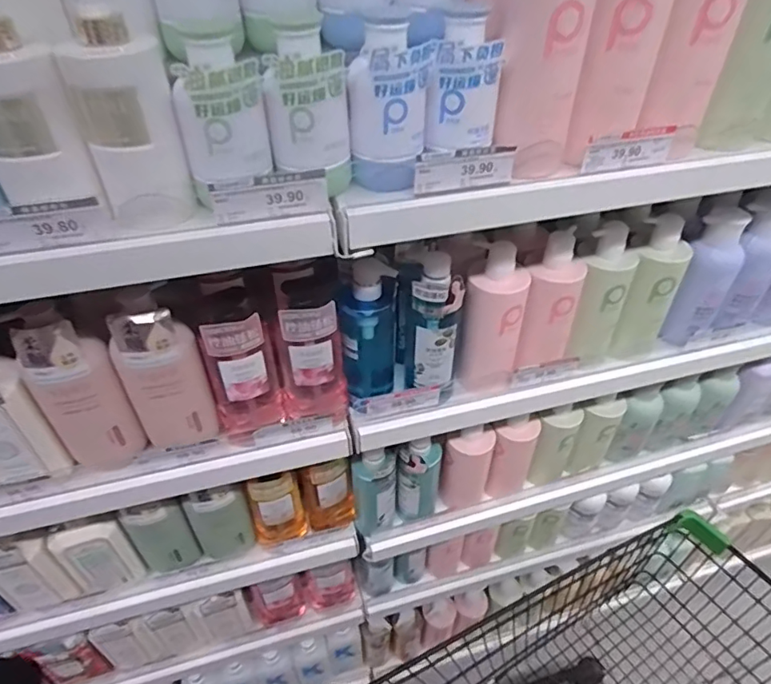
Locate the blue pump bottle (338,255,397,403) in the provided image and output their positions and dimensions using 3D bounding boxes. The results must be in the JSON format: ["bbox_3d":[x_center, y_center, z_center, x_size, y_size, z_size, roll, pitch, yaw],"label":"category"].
[{"bbox_3d":[-0.021,-0.005,0.666,0.067,0.204,0.047,0,43,-2],"label":"blue pump bottle"}]

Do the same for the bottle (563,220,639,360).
[{"bbox_3d":[0.292,-0.058,0.718,0.063,0.186,0.074,25,48,23],"label":"bottle"}]

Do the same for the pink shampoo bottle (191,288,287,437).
[{"bbox_3d":[-0.167,0.033,0.619,0.076,0.201,0.042,-16,46,-18],"label":"pink shampoo bottle"}]

